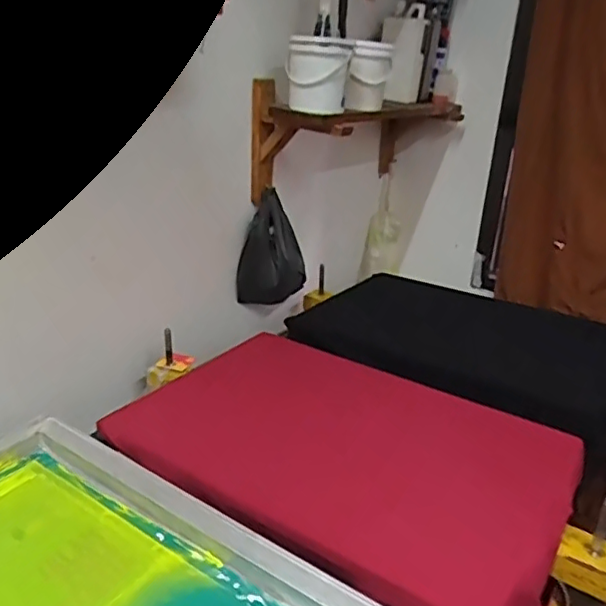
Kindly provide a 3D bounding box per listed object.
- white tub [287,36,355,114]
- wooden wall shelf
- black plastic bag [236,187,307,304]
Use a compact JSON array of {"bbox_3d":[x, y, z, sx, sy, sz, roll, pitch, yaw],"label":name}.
[{"bbox_3d":[0.029,-0.415,1.104,0.114,0.129,0.109,3,23,-2],"label":"white tub"},{"bbox_3d":[0.142,-0.374,1.402,0.226,0.226,0.599,21,28,36],"label":"wooden wall shelf"},{"bbox_3d":[-0.066,-0.110,1.324,0.148,0.226,0.084,1,23,-6],"label":"black plastic bag"}]

